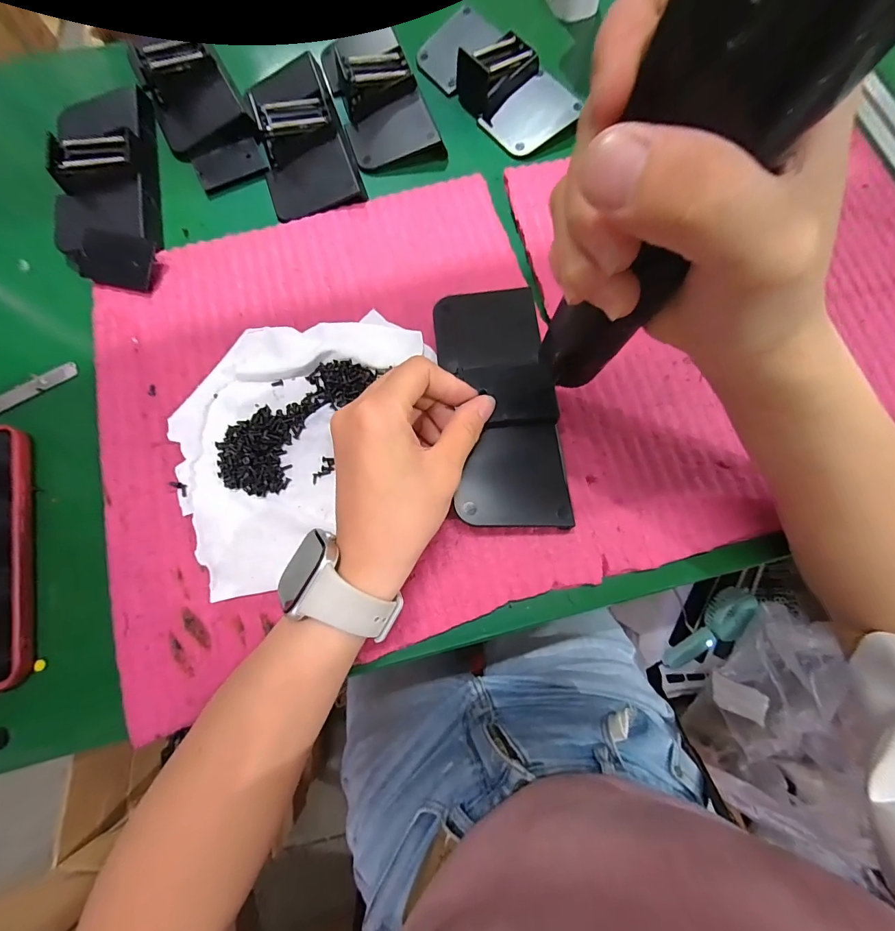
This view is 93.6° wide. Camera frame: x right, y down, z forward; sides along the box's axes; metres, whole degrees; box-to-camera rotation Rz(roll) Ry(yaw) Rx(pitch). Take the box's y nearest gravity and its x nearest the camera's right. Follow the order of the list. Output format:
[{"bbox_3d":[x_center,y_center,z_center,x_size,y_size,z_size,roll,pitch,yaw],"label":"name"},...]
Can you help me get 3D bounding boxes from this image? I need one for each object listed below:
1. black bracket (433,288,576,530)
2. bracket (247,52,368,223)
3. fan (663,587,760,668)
[{"bbox_3d":[0.033,-0.038,0.262,0.067,0.013,0.156,-8,79,-3],"label":"black bracket"},{"bbox_3d":[-0.124,-0.276,0.345,0.072,0.025,0.152,-19,75,-5],"label":"bracket"},{"bbox_3d":[0.515,0.324,0.823,0.067,0.040,0.200,38,110,10],"label":"fan"}]

